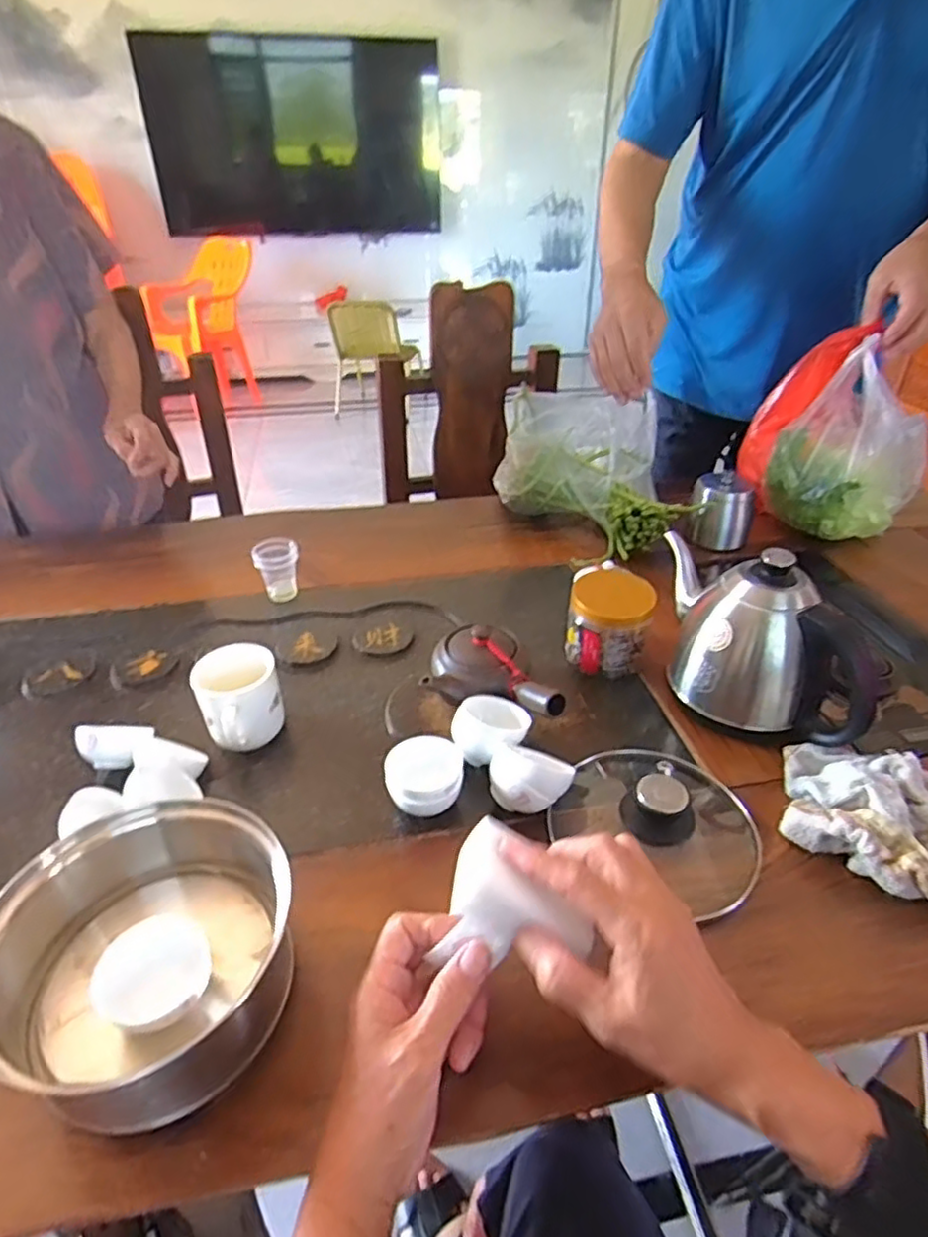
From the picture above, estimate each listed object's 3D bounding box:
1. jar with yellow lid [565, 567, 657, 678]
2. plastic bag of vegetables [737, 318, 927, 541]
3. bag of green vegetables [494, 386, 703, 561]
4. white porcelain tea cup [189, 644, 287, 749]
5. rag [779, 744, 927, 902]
[{"bbox_3d":[0.155,0.004,0.707,0.084,0.094,0.098,10,36,14],"label":"jar with yellow lid"},{"bbox_3d":[0.520,-0.252,0.910,0.191,0.230,0.184,2,35,2],"label":"plastic bag of vegetables"},{"bbox_3d":[0.185,-0.216,0.939,0.186,0.148,0.275,-14,37,-20],"label":"bag of green vegetables"},{"bbox_3d":[-0.203,0.076,0.609,0.069,0.086,0.062,-27,43,-34],"label":"white porcelain tea cup"},{"bbox_3d":[0.327,0.155,0.517,0.158,0.051,0.113,24,41,30],"label":"rag"}]

